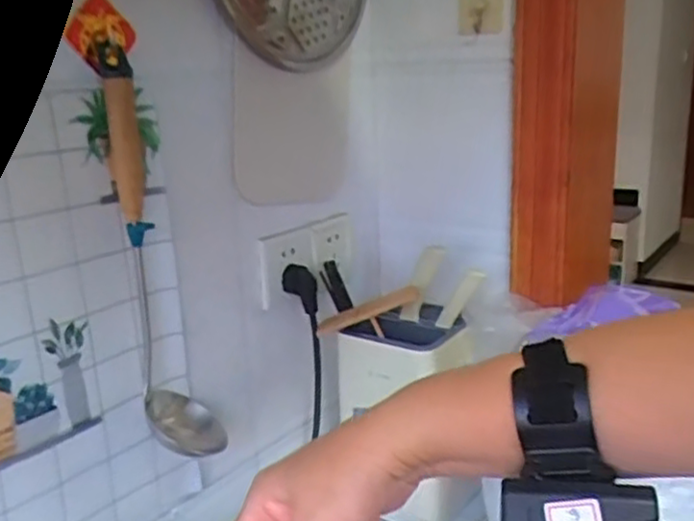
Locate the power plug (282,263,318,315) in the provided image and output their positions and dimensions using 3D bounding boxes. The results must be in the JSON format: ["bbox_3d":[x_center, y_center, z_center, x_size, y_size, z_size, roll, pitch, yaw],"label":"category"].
[{"bbox_3d":[-0.056,0.034,0.841,0.040,0.055,0.016,-5,17,-7],"label":"power plug"}]

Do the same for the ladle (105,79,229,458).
[{"bbox_3d":[-0.167,0.015,0.657,0.071,0.346,0.079,-7,17,-16],"label":"ladle"}]

